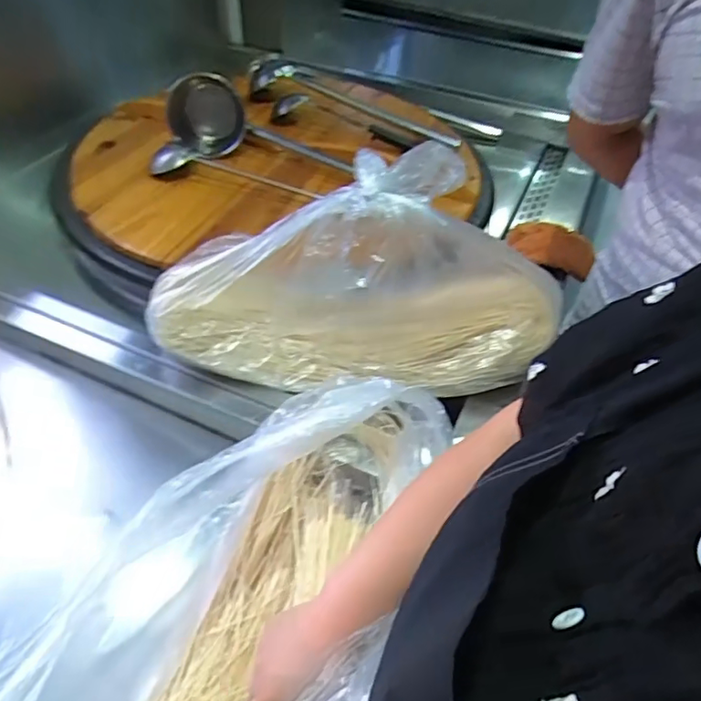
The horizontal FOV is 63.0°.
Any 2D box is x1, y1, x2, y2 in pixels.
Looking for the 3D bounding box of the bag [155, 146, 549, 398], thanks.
[{"bbox_3d":[0.006,-0.084,0.722,0.512,0.226,0.213,-5,46,-8],"label":"bag"}]

